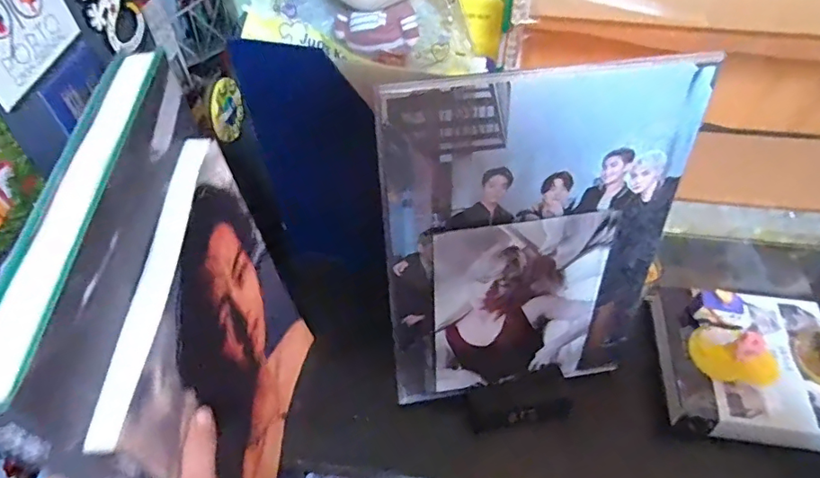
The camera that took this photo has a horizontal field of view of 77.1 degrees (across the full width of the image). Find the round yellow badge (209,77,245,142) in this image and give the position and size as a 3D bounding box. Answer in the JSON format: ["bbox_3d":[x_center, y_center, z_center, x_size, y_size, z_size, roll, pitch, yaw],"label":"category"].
[{"bbox_3d":[-0.193,-0.138,0.547,0.011,0.061,0.061,5,52,4],"label":"round yellow badge"}]

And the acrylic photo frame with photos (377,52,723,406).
[{"bbox_3d":[0.105,0.019,0.446,0.241,0.339,0.016,-7,38,-6],"label":"acrylic photo frame with photos"}]

